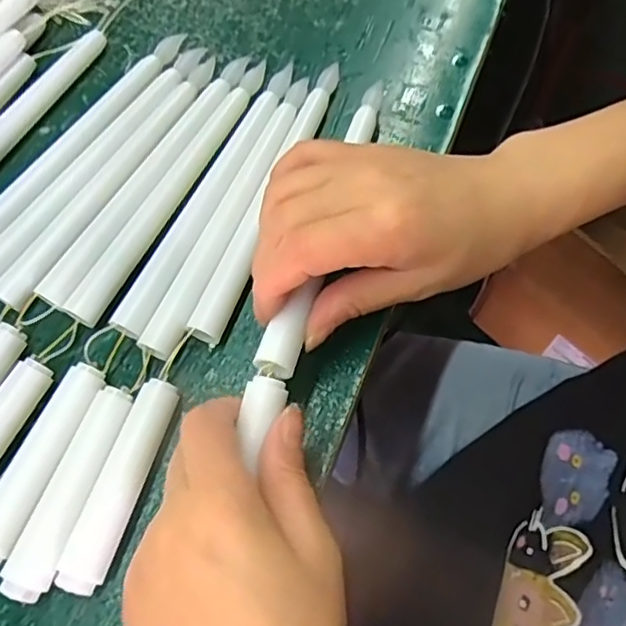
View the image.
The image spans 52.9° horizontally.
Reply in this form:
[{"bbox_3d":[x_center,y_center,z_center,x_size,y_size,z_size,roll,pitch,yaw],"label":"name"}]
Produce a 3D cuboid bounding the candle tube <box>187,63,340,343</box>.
[{"bbox_3d":[-0.022,-0.060,0.314,0.018,0.012,0.166,19,71,9],"label":"candle tube"}]

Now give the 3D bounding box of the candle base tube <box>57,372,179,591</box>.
[{"bbox_3d":[-0.080,0.071,0.265,0.018,0.017,0.087,16,70,8],"label":"candle base tube"}]

